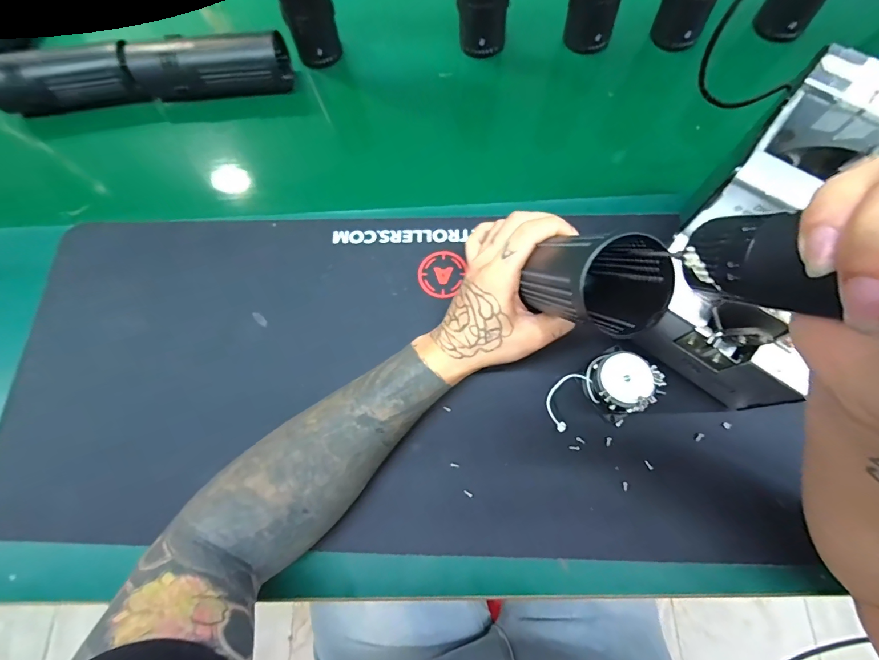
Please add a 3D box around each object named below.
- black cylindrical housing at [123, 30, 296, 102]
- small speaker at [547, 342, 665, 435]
[{"bbox_3d":[-0.266,-0.312,0.459,0.173,0.059,0.055,0,74,2],"label":"black cylindrical housing"},{"bbox_3d":[0.138,0.048,0.321,0.098,0.029,0.050,-29,75,-7],"label":"small speaker"}]

